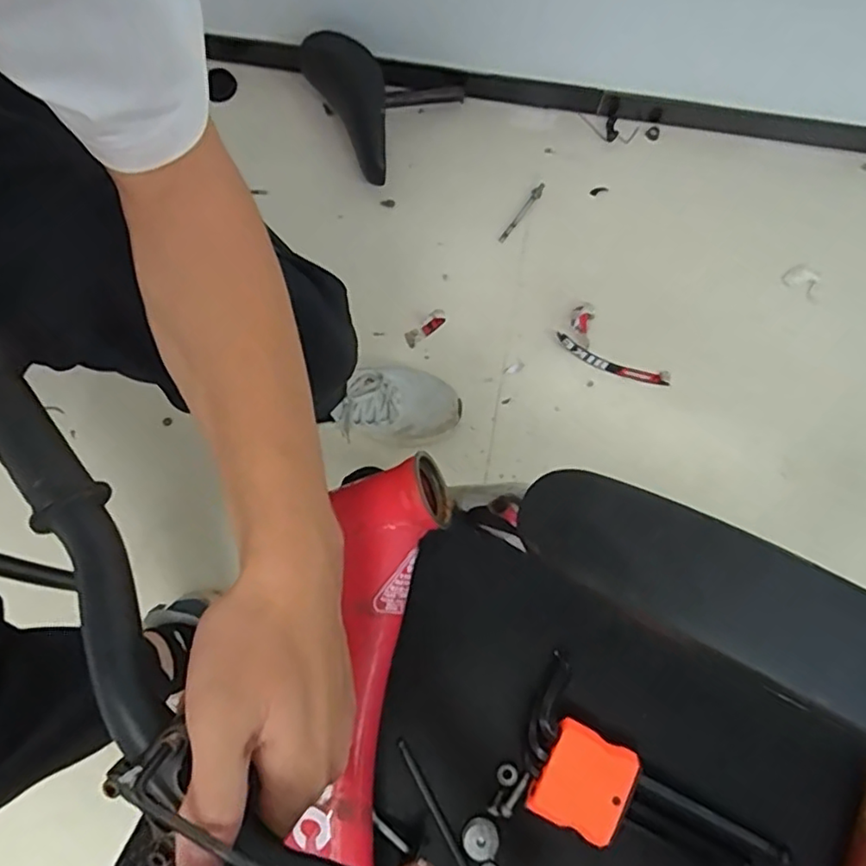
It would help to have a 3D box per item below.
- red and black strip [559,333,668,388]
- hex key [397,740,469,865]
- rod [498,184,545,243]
[{"bbox_3d":[0.260,-0.102,0.897,0.172,0.009,0.029,21,81,5],"label":"red and black strip"},{"bbox_3d":[0.004,0.245,0.374,0.021,0.010,0.119,-24,80,-3],"label":"hex key"},{"bbox_3d":[0.137,-0.339,0.947,0.015,0.012,0.114,34,83,7],"label":"rod"}]

